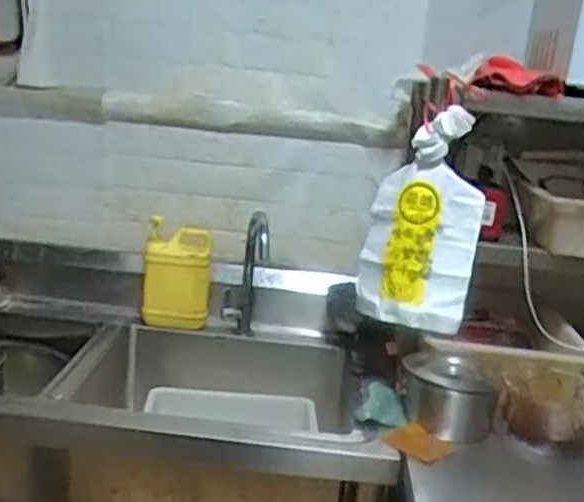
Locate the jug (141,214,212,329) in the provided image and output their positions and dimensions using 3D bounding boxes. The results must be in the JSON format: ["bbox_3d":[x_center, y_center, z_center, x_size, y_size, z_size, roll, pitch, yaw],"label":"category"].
[{"bbox_3d":[-0.268,0.068,1.725,0.152,0.236,0.080,3,14,-14],"label":"jug"}]

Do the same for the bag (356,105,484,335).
[{"bbox_3d":[0.249,-0.055,1.424,0.215,0.383,0.122,9,14,12],"label":"bag"}]

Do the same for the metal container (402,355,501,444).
[{"bbox_3d":[0.267,0.259,1.330,0.126,0.101,0.156,-2,16,-31],"label":"metal container"}]

